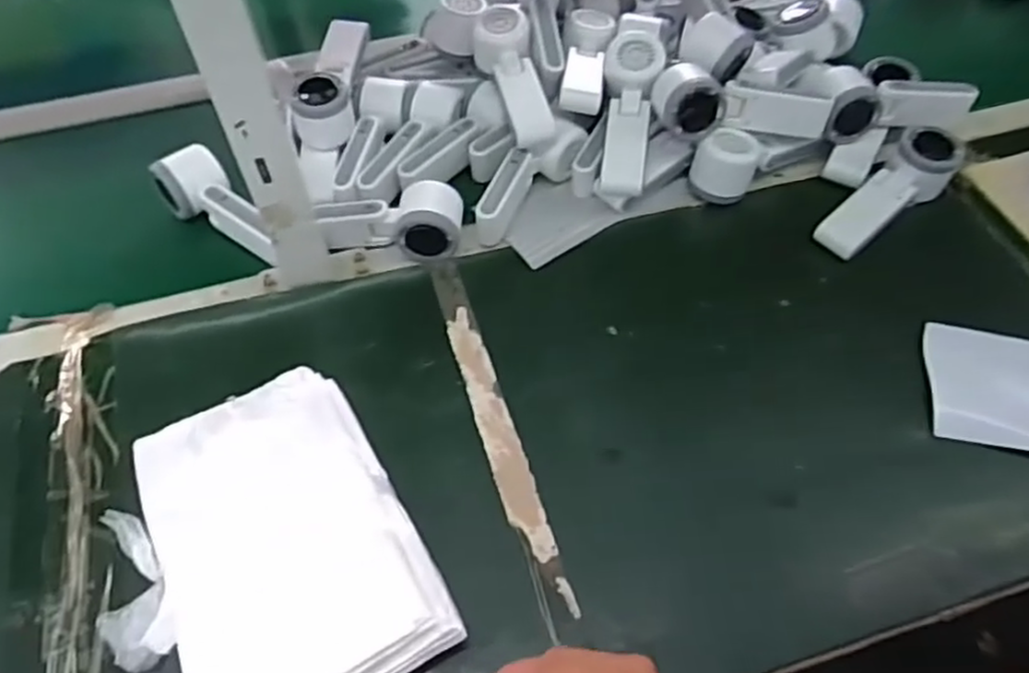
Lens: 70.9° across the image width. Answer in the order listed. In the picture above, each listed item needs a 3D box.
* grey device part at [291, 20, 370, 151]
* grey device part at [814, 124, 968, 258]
[{"bbox_3d":[-0.189,-0.269,0.743,0.057,0.052,0.163,0,54,0],"label":"grey device part"},{"bbox_3d":[0.354,-0.137,0.678,0.167,0.035,0.055,-41,65,-9],"label":"grey device part"}]

